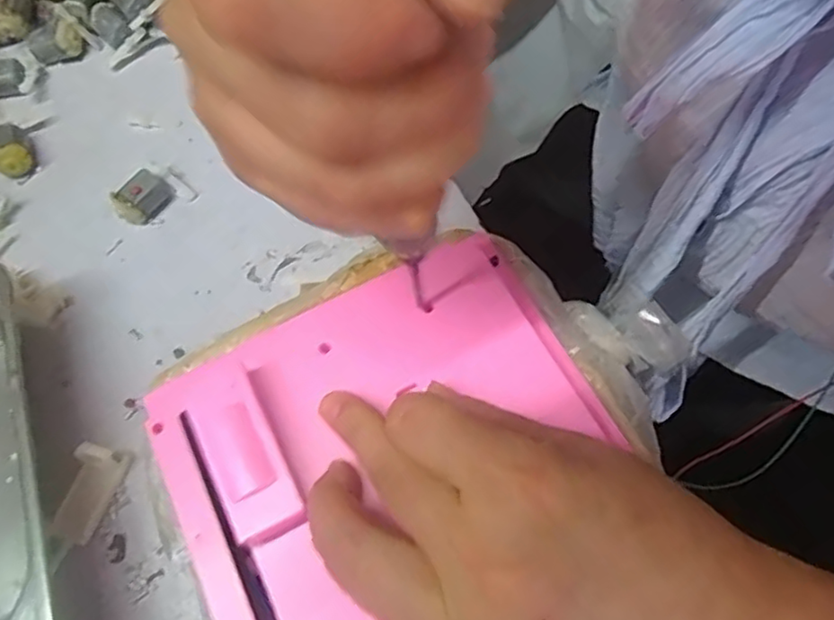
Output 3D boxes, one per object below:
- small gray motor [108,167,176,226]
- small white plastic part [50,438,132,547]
[{"bbox_3d":[-0.147,-0.061,0.346,0.020,0.016,0.032,36,73,16],"label":"small gray motor"},{"bbox_3d":[-0.146,0.080,0.283,0.020,0.018,0.040,15,68,9],"label":"small white plastic part"}]

